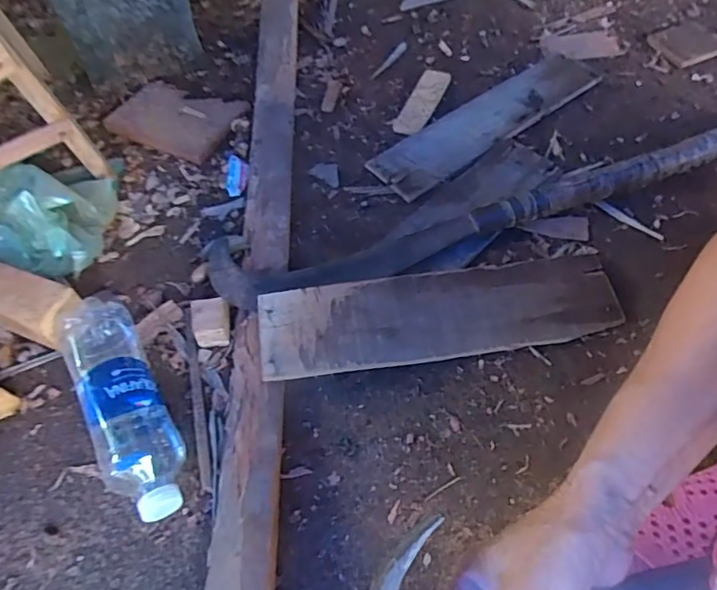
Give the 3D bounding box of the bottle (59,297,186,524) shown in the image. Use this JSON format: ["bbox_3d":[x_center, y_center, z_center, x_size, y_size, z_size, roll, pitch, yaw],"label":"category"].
[{"bbox_3d":[-0.208,0.093,0.475,0.063,0.063,0.216,-29,60,-13],"label":"bottle"}]

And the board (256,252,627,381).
[{"bbox_3d":[0.078,0.015,0.506,0.334,0.010,0.090,-8,62,-7],"label":"board"}]

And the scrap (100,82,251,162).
[{"bbox_3d":[-0.239,-0.234,0.708,0.151,0.012,0.112,23,62,13],"label":"scrap"}]

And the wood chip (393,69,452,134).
[{"bbox_3d":[0.086,-0.255,0.710,0.042,0.010,0.134,19,61,16],"label":"wood chip"}]

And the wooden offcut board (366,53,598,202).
[{"bbox_3d":[0.164,-0.222,0.674,0.333,0.021,0.085,-34,61,-16],"label":"wooden offcut board"}]

